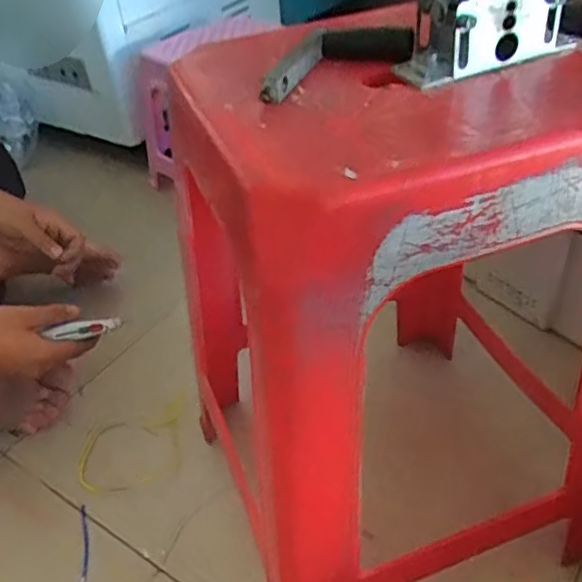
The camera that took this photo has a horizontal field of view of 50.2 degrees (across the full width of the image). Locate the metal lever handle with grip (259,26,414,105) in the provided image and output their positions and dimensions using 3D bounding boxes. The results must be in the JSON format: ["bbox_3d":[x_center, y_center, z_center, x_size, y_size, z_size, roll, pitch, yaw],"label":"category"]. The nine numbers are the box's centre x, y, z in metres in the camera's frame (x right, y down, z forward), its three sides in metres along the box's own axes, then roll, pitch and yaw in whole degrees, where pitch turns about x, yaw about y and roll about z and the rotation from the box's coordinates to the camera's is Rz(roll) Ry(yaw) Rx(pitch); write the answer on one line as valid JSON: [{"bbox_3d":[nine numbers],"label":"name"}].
[{"bbox_3d":[0.035,-0.146,0.400,0.060,0.026,0.121,17,45,23],"label":"metal lever handle with grip"}]

